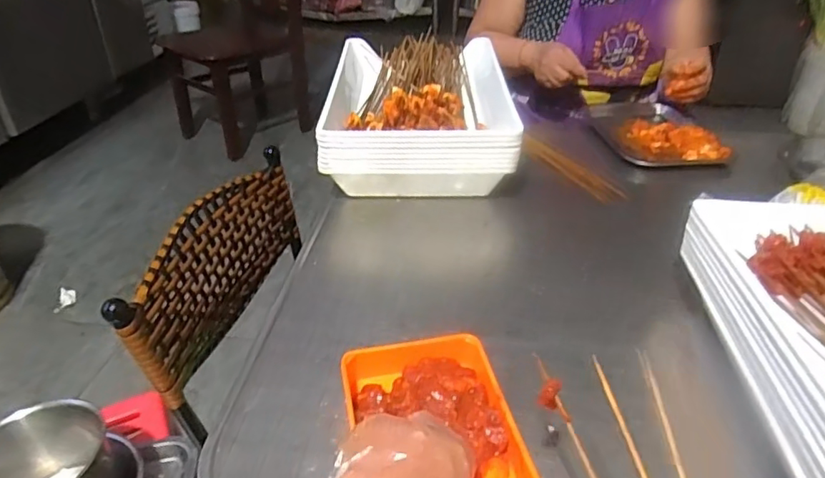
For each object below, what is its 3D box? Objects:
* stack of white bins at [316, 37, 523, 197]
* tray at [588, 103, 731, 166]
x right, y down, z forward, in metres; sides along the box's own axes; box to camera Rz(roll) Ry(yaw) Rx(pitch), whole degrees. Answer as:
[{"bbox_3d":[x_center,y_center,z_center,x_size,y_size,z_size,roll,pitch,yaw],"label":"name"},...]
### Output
[{"bbox_3d":[0.002,-0.190,0.854,0.263,0.117,0.345,-2,34,-3],"label":"stack of white bins"},{"bbox_3d":[0.409,-0.192,0.938,0.170,0.026,0.229,3,34,4],"label":"tray"}]

